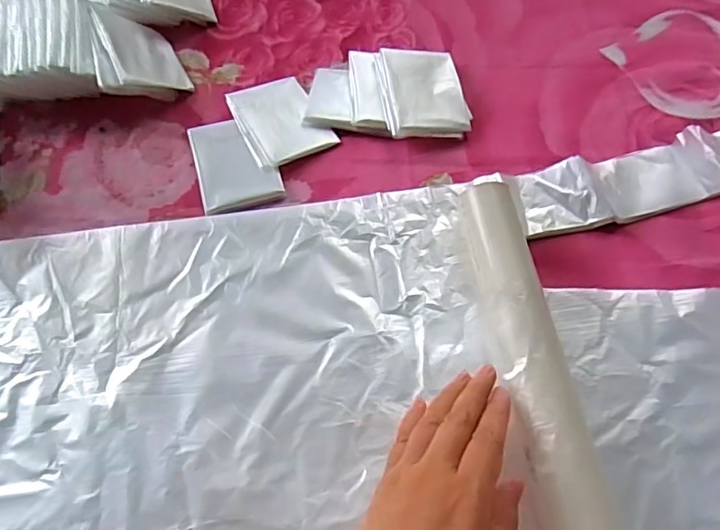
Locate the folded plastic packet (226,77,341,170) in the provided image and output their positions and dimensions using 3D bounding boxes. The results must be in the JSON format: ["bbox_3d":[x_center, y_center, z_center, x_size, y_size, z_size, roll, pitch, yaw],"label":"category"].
[{"bbox_3d":[-0.069,-0.124,0.472,0.068,0.007,0.086,-27,66,-12],"label":"folded plastic packet"}]

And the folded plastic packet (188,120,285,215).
[{"bbox_3d":[-0.102,-0.083,0.450,0.062,0.006,0.085,-17,64,-7],"label":"folded plastic packet"}]

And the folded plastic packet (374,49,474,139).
[{"bbox_3d":[0.054,-0.146,0.469,0.070,0.022,0.085,-8,63,-2],"label":"folded plastic packet"}]

